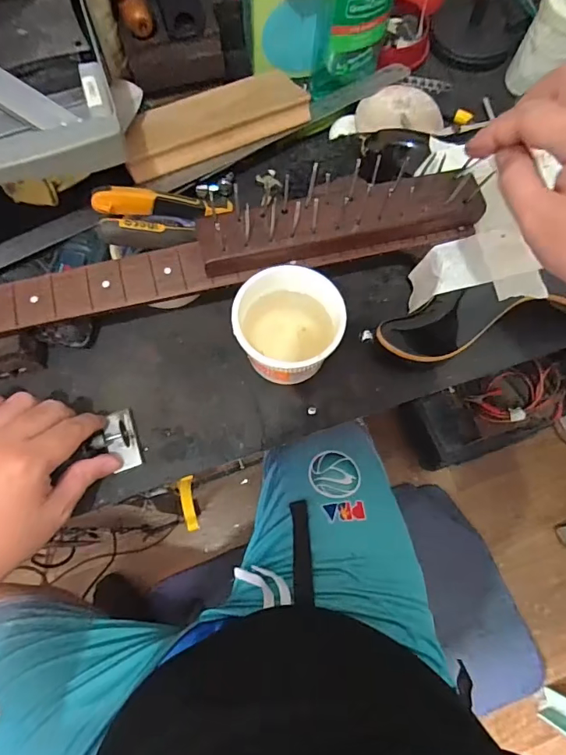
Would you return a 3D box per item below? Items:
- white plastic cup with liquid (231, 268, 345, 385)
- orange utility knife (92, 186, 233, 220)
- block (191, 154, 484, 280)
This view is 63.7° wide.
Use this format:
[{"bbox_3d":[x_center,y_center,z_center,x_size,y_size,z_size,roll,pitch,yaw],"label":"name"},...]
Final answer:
[{"bbox_3d":[0.005,-0.043,0.412,0.092,0.071,0.084,0,71,-1],"label":"white plastic cup with liquid"},{"bbox_3d":[-0.108,-0.159,0.422,0.125,0.023,0.015,-7,69,-32],"label":"orange utility knife"},{"bbox_3d":[0.049,-0.140,0.401,0.242,0.039,0.058,-13,72,-8],"label":"block"}]

